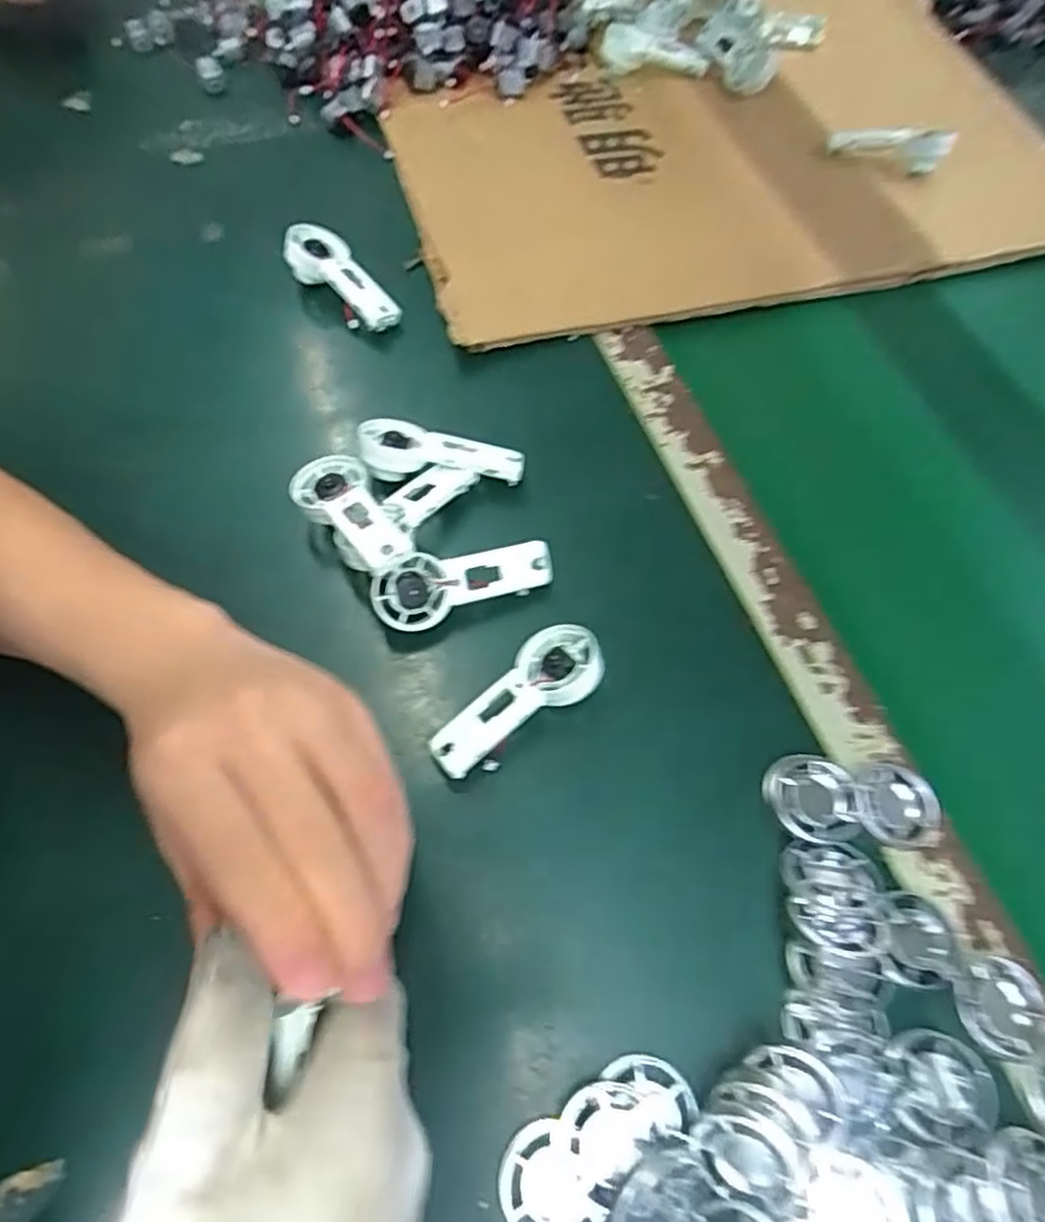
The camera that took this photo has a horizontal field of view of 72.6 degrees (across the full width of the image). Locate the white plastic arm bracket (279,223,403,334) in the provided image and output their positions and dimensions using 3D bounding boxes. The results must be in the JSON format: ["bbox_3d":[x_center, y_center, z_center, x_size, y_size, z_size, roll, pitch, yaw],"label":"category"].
[{"bbox_3d":[-0.123,-0.224,0.478,0.041,0.026,0.086,-35,70,-19],"label":"white plastic arm bracket"}]

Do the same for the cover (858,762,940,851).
[{"bbox_3d":[0.179,0.095,0.344,0.037,0.013,0.038,1,63,-3],"label":"cover"}]

